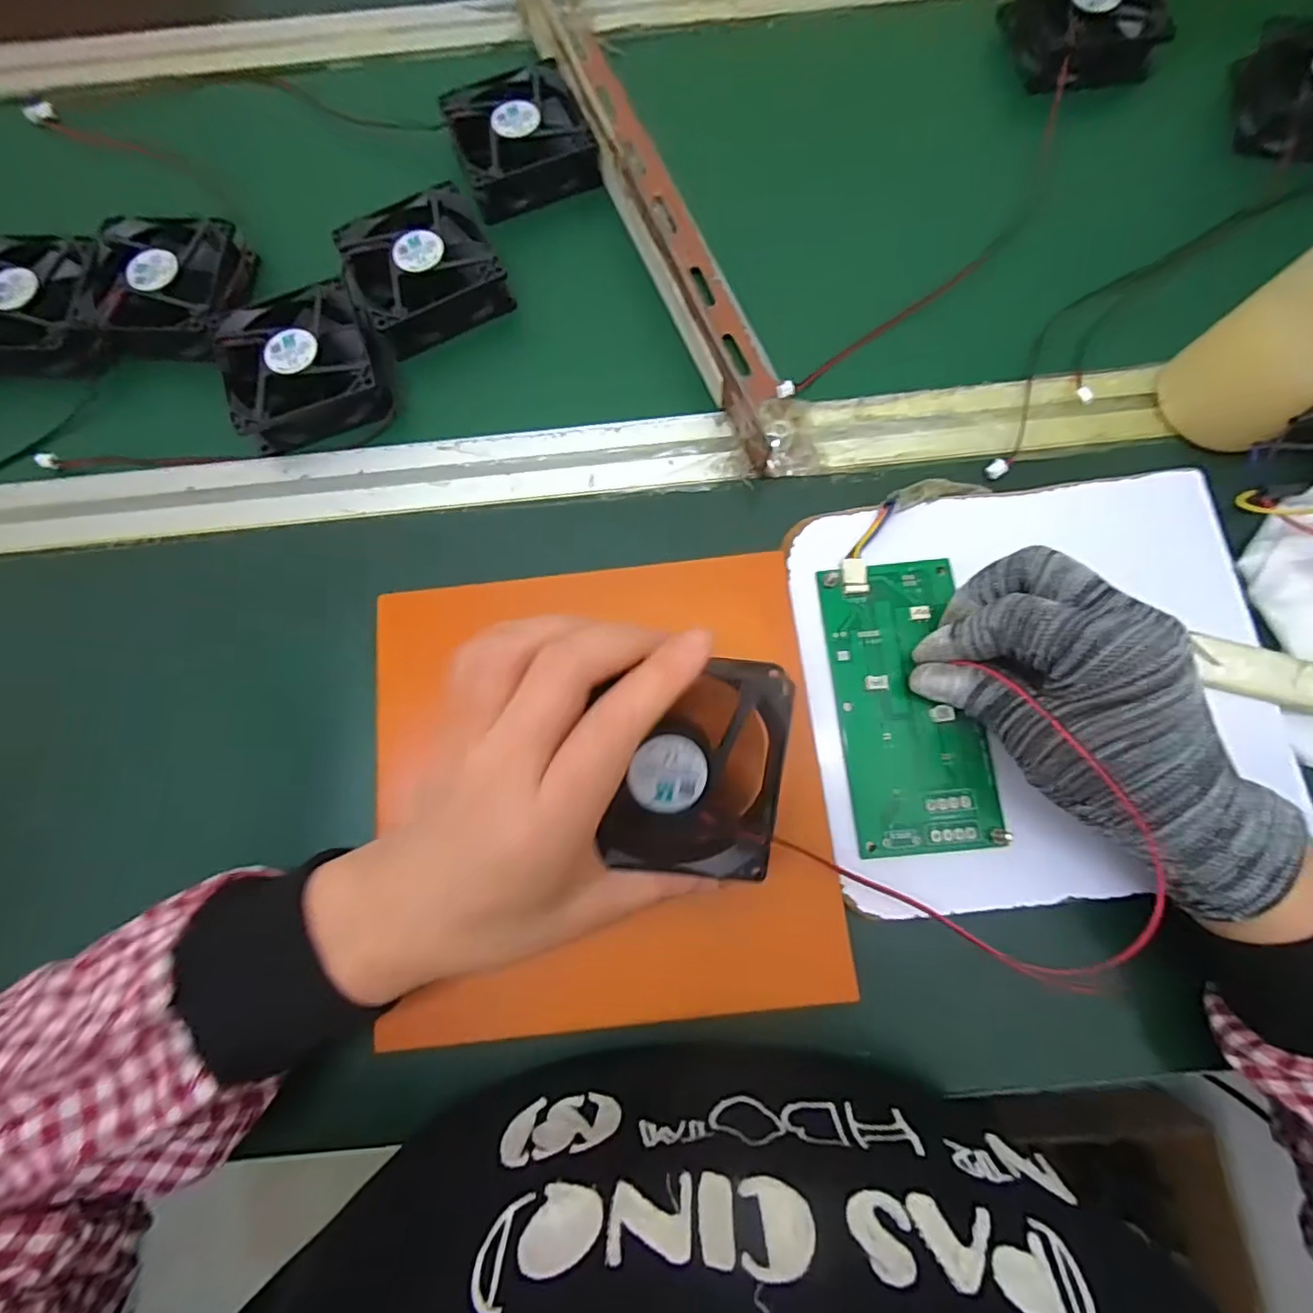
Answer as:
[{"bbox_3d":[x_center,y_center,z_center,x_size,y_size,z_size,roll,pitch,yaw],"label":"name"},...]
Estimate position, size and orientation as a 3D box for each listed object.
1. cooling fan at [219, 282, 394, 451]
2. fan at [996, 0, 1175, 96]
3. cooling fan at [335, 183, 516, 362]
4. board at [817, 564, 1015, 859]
[{"bbox_3d":[-0.199,-0.168,0.339,0.082,0.026,0.085,-16,75,-3],"label":"cooling fan"},{"bbox_3d":[0.273,-0.407,0.380,0.080,0.026,0.086,-11,75,-1],"label":"fan"},{"bbox_3d":[-0.137,-0.229,0.353,0.081,0.030,0.084,-25,75,-5],"label":"cooling fan"},{"bbox_3d":[0.116,0.021,0.275,0.063,0.008,0.134,-7,78,0],"label":"board"}]

